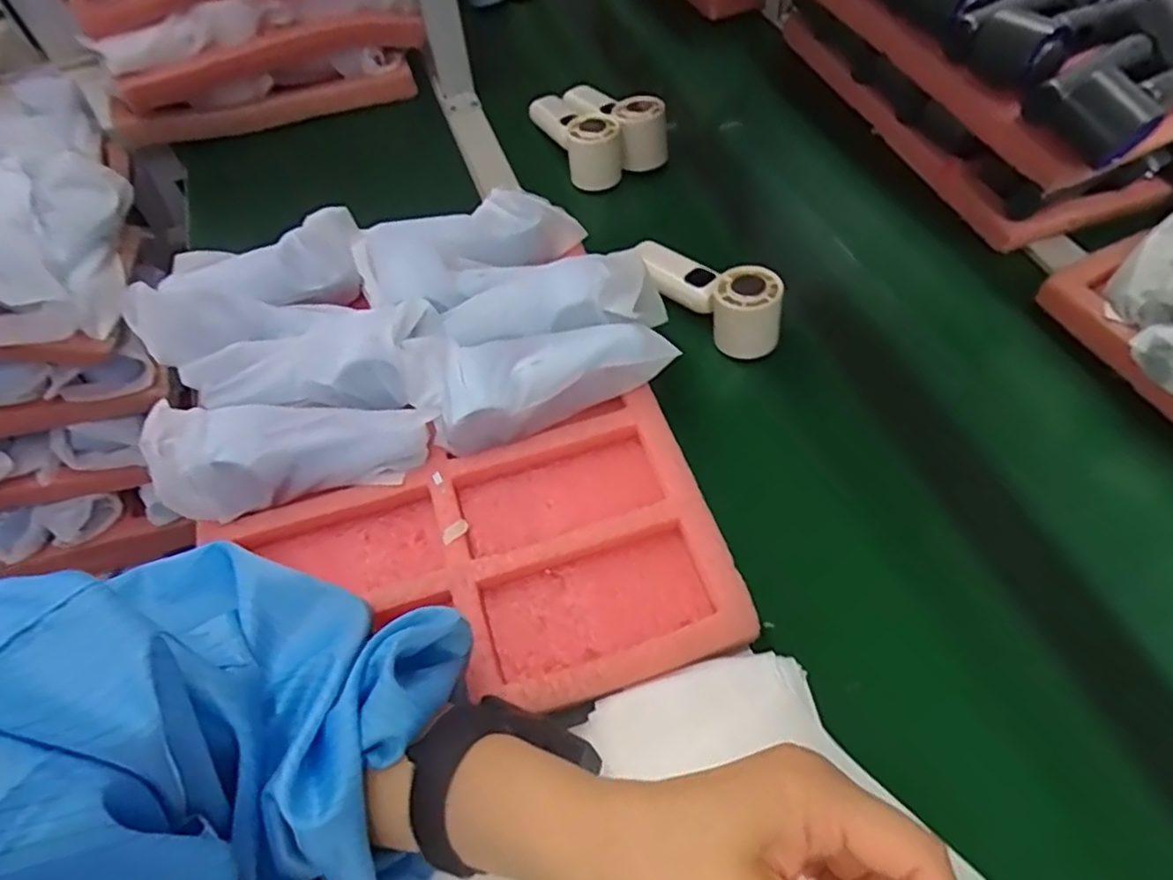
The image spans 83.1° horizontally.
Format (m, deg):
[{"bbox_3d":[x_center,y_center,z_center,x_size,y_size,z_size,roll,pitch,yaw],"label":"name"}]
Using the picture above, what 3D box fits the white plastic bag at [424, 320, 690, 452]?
[{"bbox_3d":[-0.030,-0.047,0.488,0.177,0.051,0.065,-20,57,-10],"label":"white plastic bag"}]

